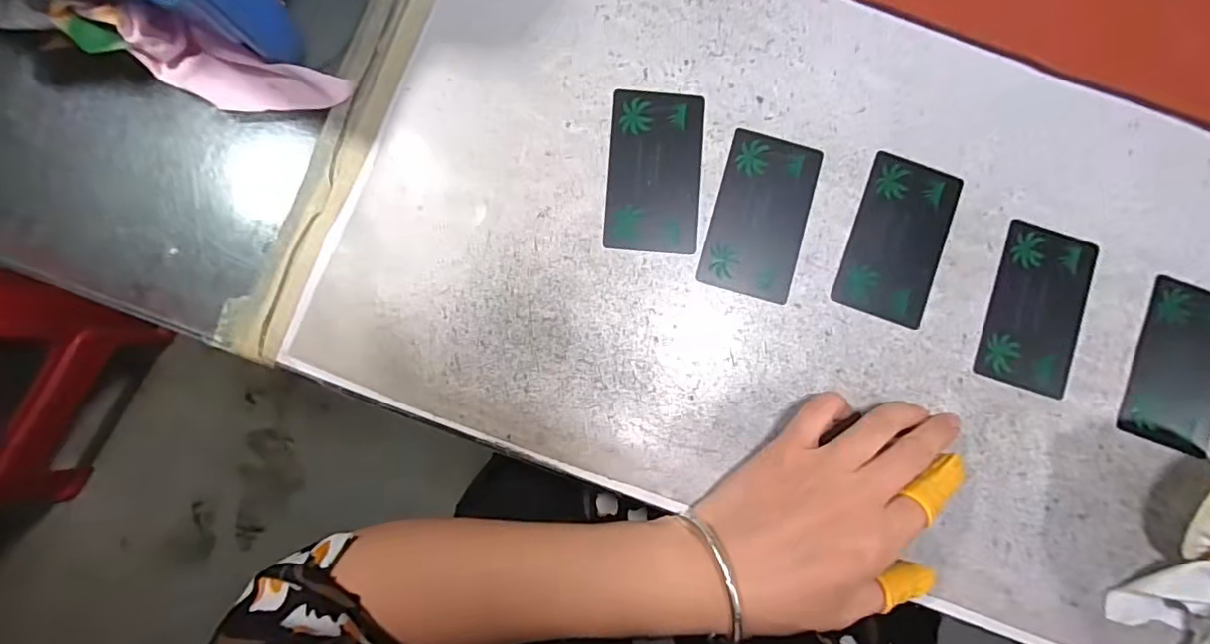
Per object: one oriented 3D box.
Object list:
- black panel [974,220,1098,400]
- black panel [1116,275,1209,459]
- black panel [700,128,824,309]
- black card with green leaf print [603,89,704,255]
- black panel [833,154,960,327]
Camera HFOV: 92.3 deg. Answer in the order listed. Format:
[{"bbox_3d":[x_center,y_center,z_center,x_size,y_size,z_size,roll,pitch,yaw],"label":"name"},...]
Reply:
[{"bbox_3d":[0.230,-0.007,0.306,0.052,0.004,0.086,18,84,0],"label":"black panel"},{"bbox_3d":[0.301,0.023,0.301,0.052,0.005,0.084,20,84,-1],"label":"black panel"},{"bbox_3d":[0.083,-0.056,0.307,0.049,0.004,0.086,15,84,0],"label":"black panel"},{"bbox_3d":[0.026,-0.081,0.309,0.049,0.004,0.086,4,85,-1],"label":"black card with green leaf print"},{"bbox_3d":[0.156,-0.044,0.309,0.050,0.004,0.085,20,85,1],"label":"black panel"}]

